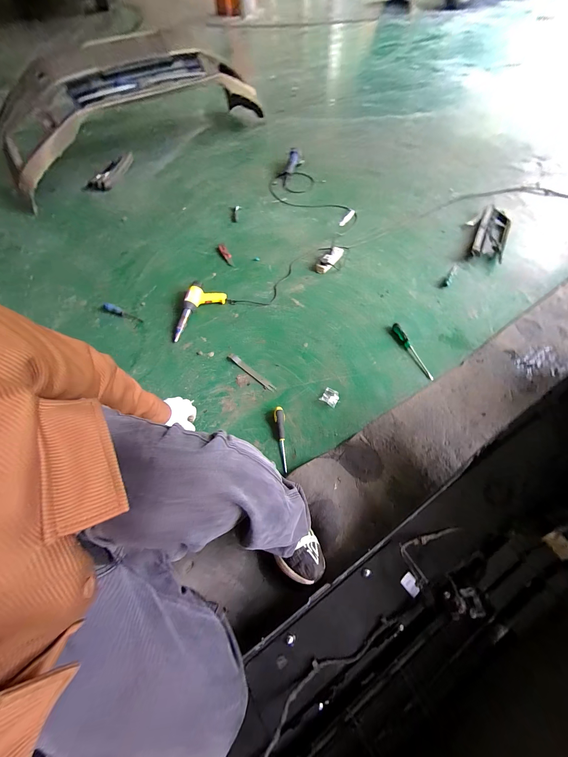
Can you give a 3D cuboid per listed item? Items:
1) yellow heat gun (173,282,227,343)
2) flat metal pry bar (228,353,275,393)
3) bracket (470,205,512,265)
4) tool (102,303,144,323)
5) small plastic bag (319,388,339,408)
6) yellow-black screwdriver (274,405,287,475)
[{"bbox_3d":[-0.368,-0.288,1.078,0.147,0.075,0.307,11,61,9],"label":"yellow heat gun"},{"bbox_3d":[-0.123,-0.025,0.947,0.234,0.010,0.023,37,68,21],"label":"flat metal pry bar"},{"bbox_3d":[1.097,-0.758,1.307,0.155,0.049,0.449,26,64,17],"label":"bracket"},{"bbox_3d":[-0.716,-0.290,1.112,0.199,0.041,0.039,21,63,14],"label":"tool"},{"bbox_3d":[0.164,0.065,0.878,0.056,0.017,0.058,28,65,18],"label":"small plastic bag"},{"bbox_3d":[-0.006,0.193,0.808,0.035,0.030,0.206,-7,60,-2],"label":"yellow-black screwdriver"}]

